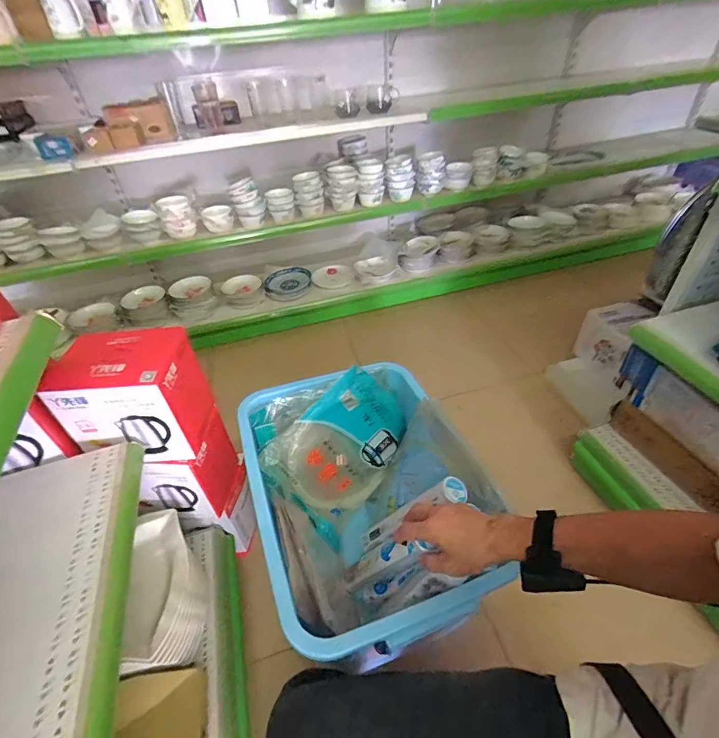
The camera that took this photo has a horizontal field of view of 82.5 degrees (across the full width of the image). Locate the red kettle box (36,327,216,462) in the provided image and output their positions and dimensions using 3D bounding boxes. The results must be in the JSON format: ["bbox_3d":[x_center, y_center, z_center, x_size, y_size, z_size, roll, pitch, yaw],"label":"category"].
[{"bbox_3d":[-0.430,0.051,0.802,0.212,0.198,0.165,-2,41,3],"label":"red kettle box"}]

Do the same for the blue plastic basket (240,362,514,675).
[{"bbox_3d":[0.014,0.269,0.785,0.360,0.309,0.497,-16,42,-12],"label":"blue plastic basket"}]

